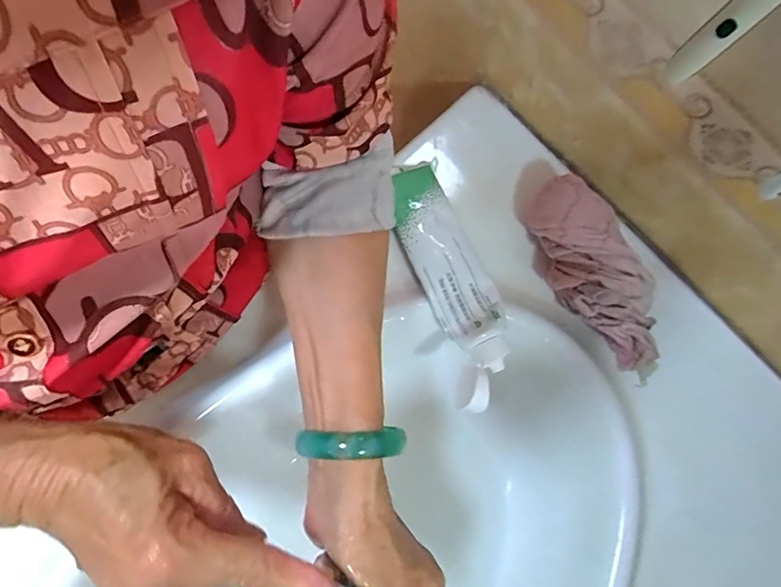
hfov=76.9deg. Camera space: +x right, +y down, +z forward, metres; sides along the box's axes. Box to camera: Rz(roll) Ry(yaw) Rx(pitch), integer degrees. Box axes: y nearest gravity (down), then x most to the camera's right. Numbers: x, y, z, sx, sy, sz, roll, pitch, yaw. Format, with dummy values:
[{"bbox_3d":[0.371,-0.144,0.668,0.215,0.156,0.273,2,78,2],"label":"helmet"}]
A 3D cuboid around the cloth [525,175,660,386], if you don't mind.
[{"bbox_3d":[0.168,-0.011,0.402,0.058,0.056,0.167,-28,78,-6],"label":"cloth"}]

